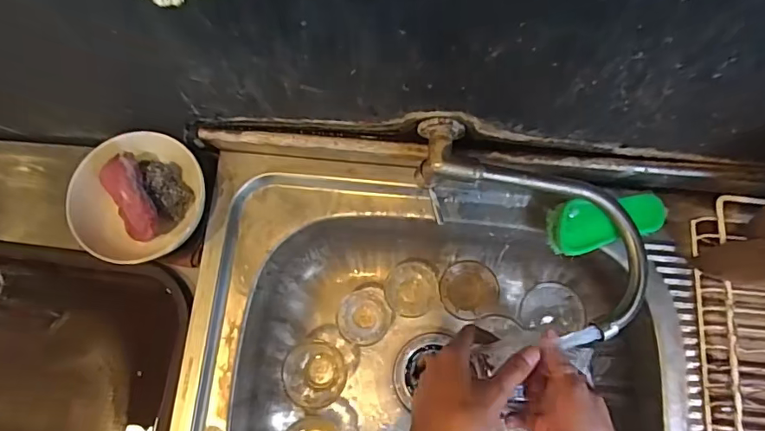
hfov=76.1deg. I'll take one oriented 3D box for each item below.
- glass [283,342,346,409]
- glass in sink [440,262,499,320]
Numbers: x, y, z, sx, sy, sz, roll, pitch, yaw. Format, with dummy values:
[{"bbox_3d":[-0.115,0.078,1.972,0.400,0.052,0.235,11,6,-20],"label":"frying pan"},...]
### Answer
[{"bbox_3d":[-0.089,0.203,0.626,0.073,0.084,0.077,0,76,1],"label":"glass"},{"bbox_3d":[0.115,0.098,0.643,0.080,0.069,0.071,-21,77,-4],"label":"glass in sink"}]

